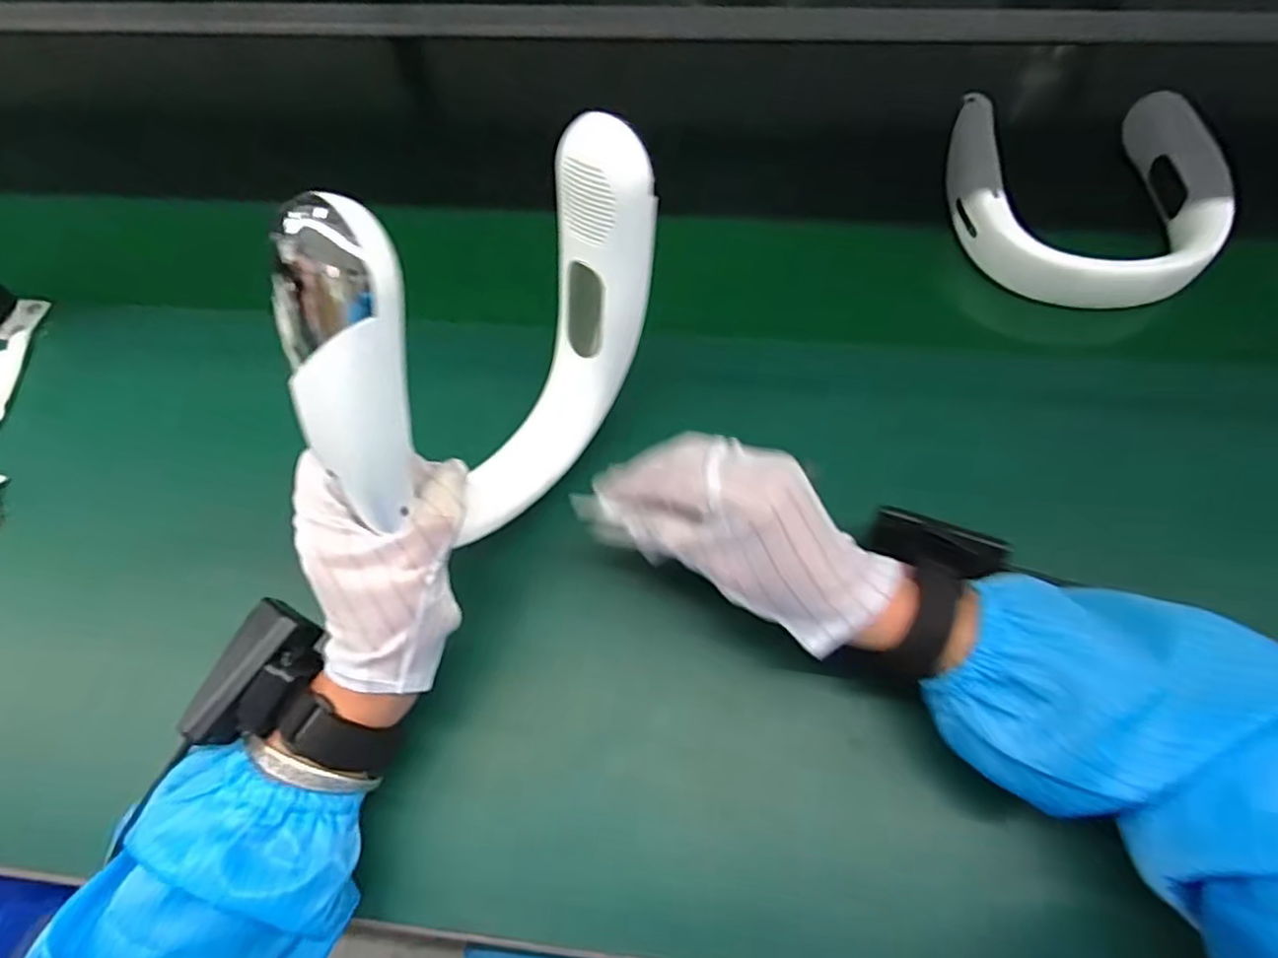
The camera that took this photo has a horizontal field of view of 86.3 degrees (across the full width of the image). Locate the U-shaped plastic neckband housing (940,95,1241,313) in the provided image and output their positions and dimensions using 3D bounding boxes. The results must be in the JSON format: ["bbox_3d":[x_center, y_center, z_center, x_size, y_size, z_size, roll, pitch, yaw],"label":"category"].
[{"bbox_3d":[0.333,-0.215,0.516,0.177,0.047,0.191,6,63,6],"label":"U-shaped plastic neckband housing"}]

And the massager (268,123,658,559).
[{"bbox_3d":[-0.070,-0.050,0.342,0.043,0.217,0.209,32,50,18],"label":"massager"}]

